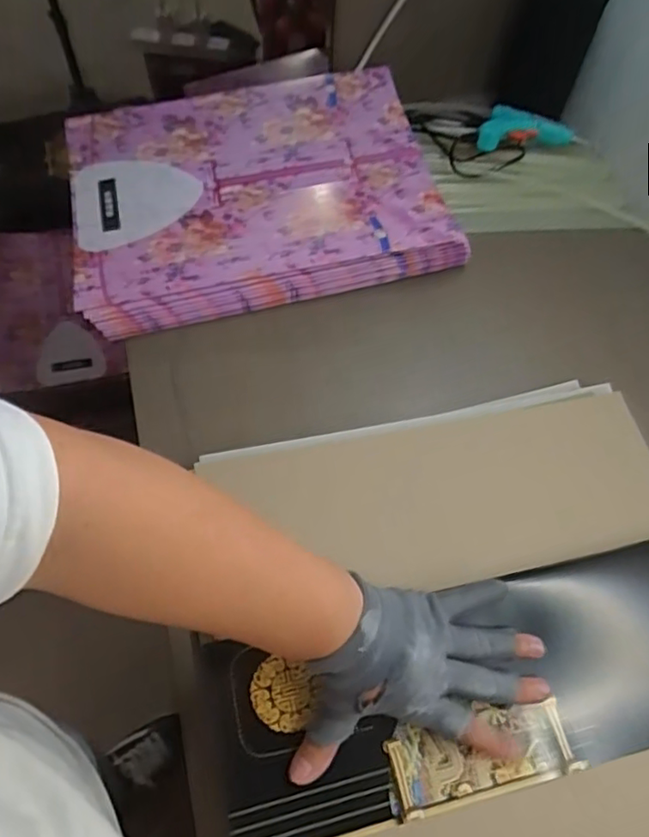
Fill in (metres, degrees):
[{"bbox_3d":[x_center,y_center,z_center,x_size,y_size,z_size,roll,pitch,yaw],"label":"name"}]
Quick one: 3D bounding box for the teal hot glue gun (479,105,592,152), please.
[{"bbox_3d":[0.241,-0.350,0.735,0.146,0.021,0.058,-8,62,-19],"label":"teal hot glue gun"}]

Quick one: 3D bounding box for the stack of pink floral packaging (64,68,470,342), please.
[{"bbox_3d":[-0.082,-0.257,0.687,0.390,0.036,0.303,-14,64,-6],"label":"stack of pink floral packaging"}]

